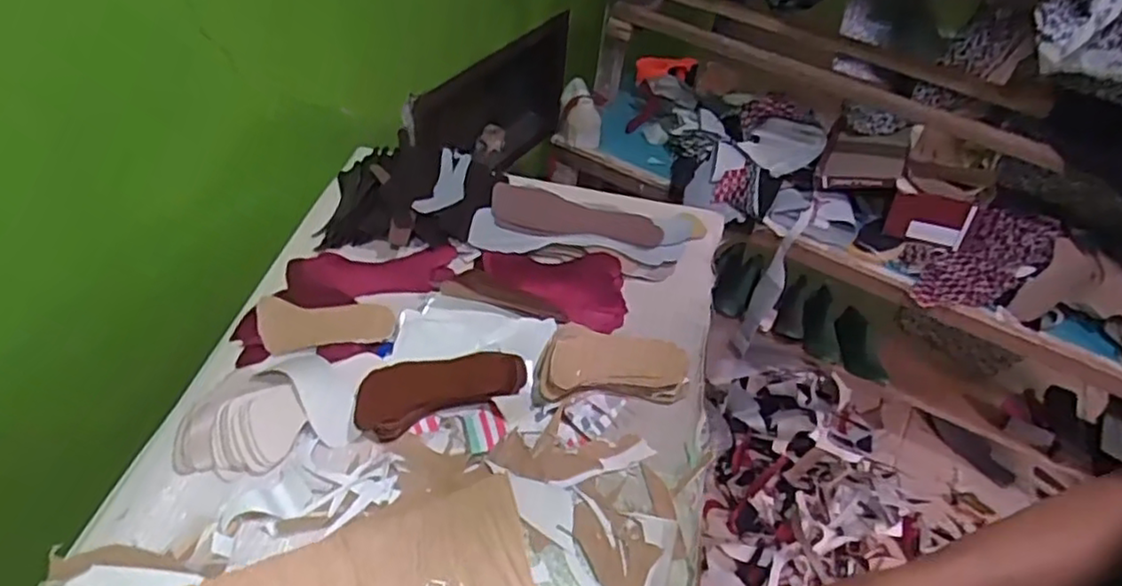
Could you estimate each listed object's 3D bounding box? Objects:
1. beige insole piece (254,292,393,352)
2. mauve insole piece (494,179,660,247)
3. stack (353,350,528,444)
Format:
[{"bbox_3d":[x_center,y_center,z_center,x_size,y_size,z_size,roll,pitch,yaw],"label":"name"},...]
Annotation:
[{"bbox_3d":[-0.299,0.043,0.850,0.166,0.010,0.069,4,68,-4],"label":"beige insole piece"},{"bbox_3d":[0.022,-0.112,1.013,0.258,0.014,0.097,15,50,3],"label":"mauve insole piece"},{"bbox_3d":[-0.141,0.111,0.796,0.198,0.040,0.078,-12,48,-18],"label":"stack"}]

